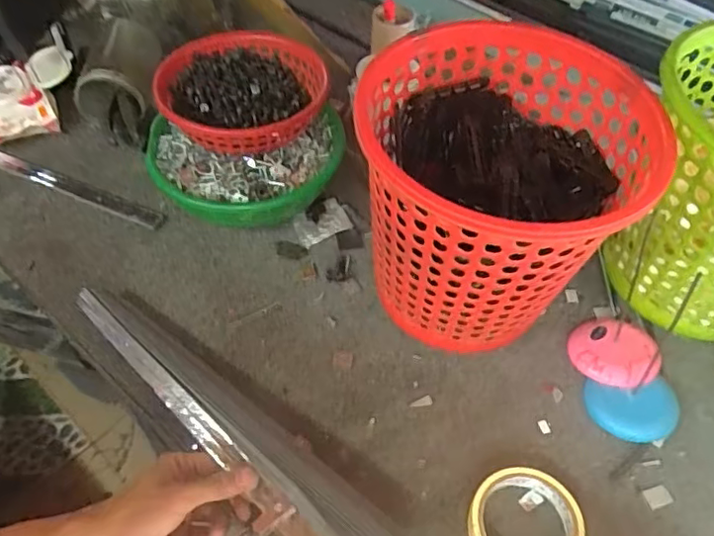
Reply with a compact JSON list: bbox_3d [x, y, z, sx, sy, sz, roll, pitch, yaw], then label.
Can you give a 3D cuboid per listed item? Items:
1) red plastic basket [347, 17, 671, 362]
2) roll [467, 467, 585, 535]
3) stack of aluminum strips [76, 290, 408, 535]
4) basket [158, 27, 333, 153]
[{"bbox_3d":[0.130,-0.056,0.560,0.226,0.226,0.234,3,52,0],"label":"red plastic basket"},{"bbox_3d":[0.143,0.221,0.512,0.095,0.023,0.091,1,52,-1],"label":"roll"},{"bbox_3d":[-0.126,0.138,0.544,0.381,0.057,0.065,34,58,23],"label":"stack of aluminum strips"},{"bbox_3d":[-0.122,-0.189,0.664,0.185,0.068,0.159,-36,61,-26],"label":"basket"}]

